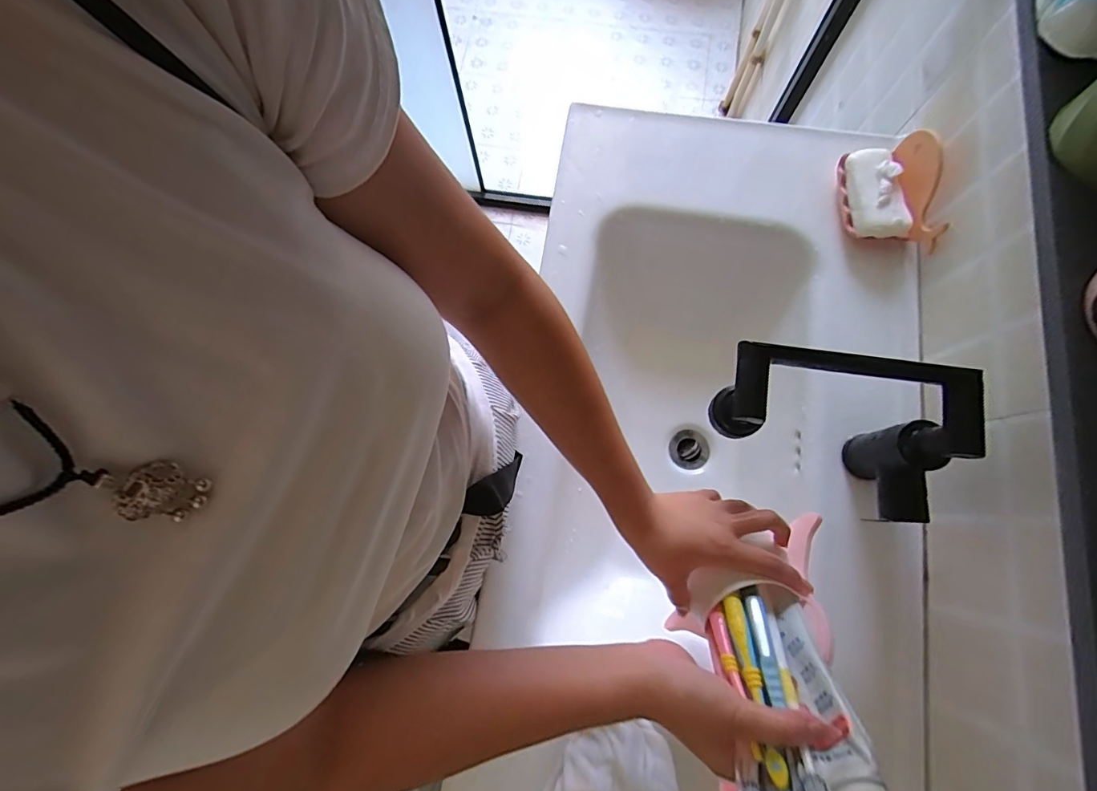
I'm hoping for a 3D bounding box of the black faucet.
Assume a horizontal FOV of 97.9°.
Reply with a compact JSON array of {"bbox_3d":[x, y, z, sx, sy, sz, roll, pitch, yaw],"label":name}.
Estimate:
[{"bbox_3d":[0.264,0.042,0.468,0.219,0.161,0.122,11,77,4],"label":"black faucet"}]

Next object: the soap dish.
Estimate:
[{"bbox_3d":[0.409,-0.242,0.581,0.085,0.075,0.144,2,77,2],"label":"soap dish"}]

